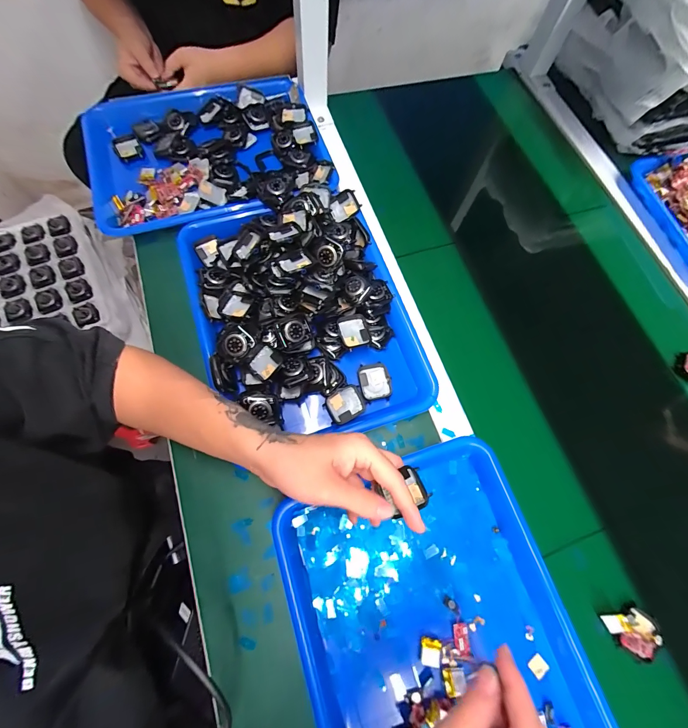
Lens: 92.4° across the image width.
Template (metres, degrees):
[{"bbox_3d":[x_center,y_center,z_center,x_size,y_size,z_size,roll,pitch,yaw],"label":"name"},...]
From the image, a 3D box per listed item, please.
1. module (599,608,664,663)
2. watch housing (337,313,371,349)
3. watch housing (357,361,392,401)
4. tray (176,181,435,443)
[{"bbox_3d":[0.302,0.275,0.344,0.055,0.017,0.044,37,75,10],"label":"module"},{"bbox_3d":[0.013,-0.040,0.413,0.036,0.014,0.043,-17,73,-7],"label":"watch housing"},{"bbox_3d":[0.039,0.023,0.409,0.038,0.011,0.045,-9,72,-4],"label":"watch housing"},{"bbox_3d":[-0.052,-0.067,0.422,0.251,0.068,0.334,-20,73,-8],"label":"tray"}]

